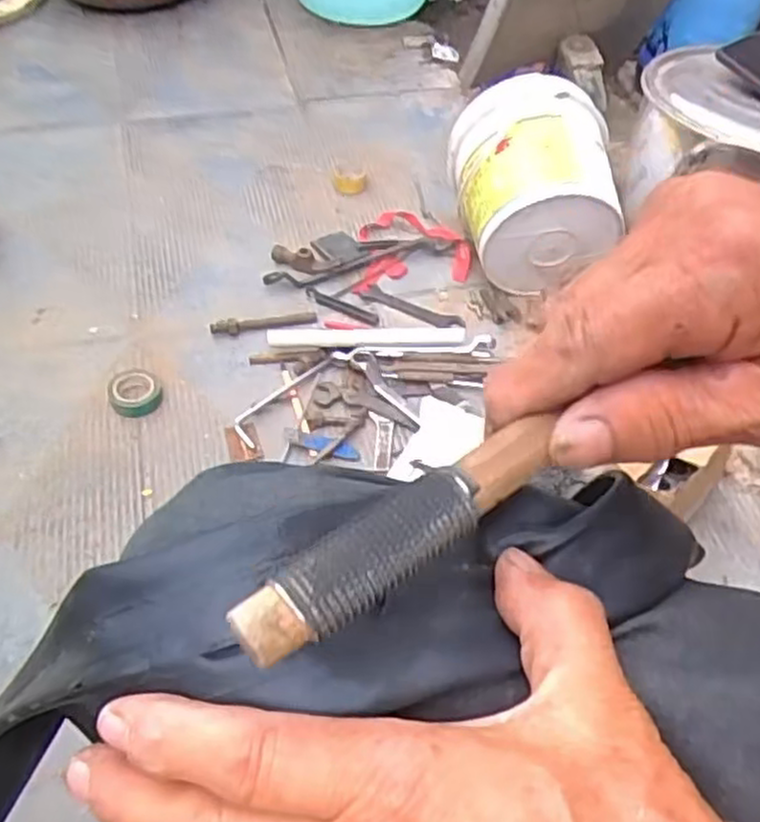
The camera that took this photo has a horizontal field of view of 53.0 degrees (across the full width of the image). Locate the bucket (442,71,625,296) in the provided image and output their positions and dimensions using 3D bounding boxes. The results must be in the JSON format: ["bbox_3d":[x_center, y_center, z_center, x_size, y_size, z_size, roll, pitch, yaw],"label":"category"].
[{"bbox_3d":[0.197,-0.295,0.980,0.195,0.205,0.195,2,57,-3],"label":"bucket"}]

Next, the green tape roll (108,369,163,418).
[{"bbox_3d":[-0.273,-0.022,0.847,0.055,0.017,0.061,-8,51,-11],"label":"green tape roll"}]

